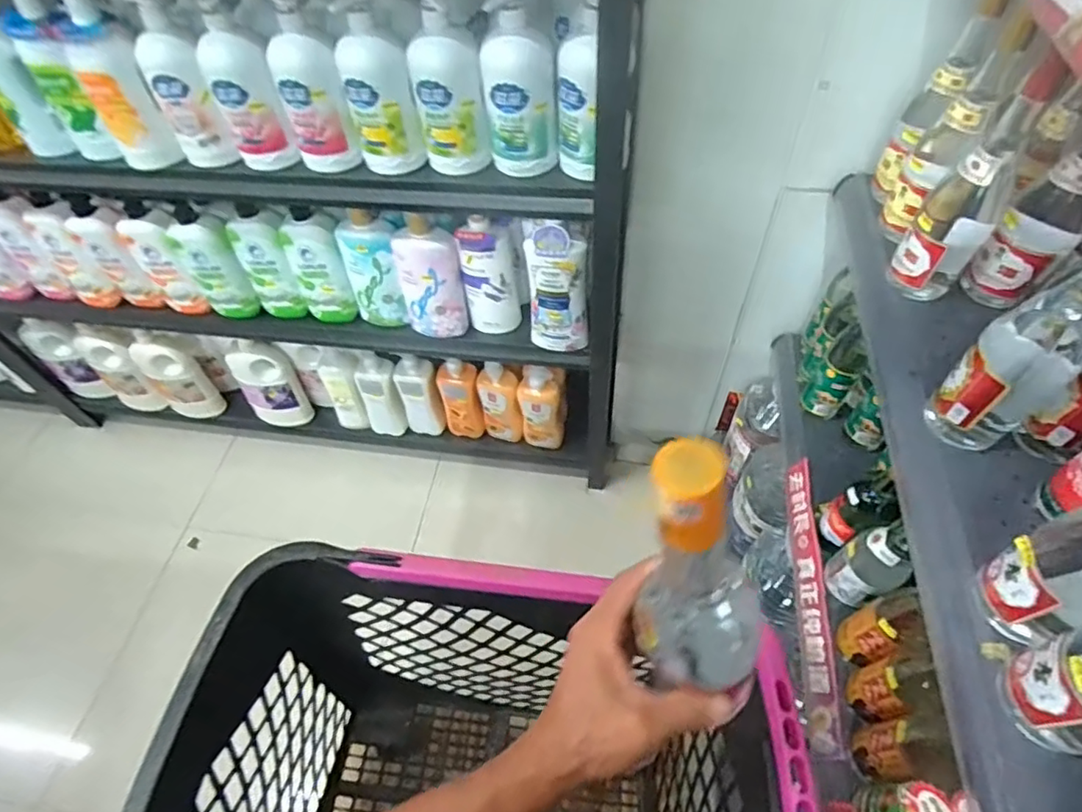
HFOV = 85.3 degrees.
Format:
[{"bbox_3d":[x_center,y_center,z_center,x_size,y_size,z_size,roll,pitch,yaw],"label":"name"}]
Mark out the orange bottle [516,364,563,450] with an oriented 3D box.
[{"bbox_3d":[0.000,0.008,1.324,0.088,0.249,0.054,0,54,4],"label":"orange bottle"}]

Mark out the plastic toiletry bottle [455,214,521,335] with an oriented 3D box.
[{"bbox_3d":[-0.091,-0.225,1.054,0.093,0.239,0.048,-4,54,1],"label":"plastic toiletry bottle"}]

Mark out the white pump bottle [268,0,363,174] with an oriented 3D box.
[{"bbox_3d":[-0.309,-0.420,0.791,0.080,0.208,0.078,-20,55,-11],"label":"white pump bottle"}]

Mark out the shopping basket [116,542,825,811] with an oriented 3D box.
[{"bbox_3d":[-0.035,0.449,0.699,0.563,0.544,0.351,8,55,9],"label":"shopping basket"}]

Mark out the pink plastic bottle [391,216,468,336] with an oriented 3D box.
[{"bbox_3d":[-0.197,-0.221,1.058,0.103,0.233,0.068,25,52,20],"label":"pink plastic bottle"}]

